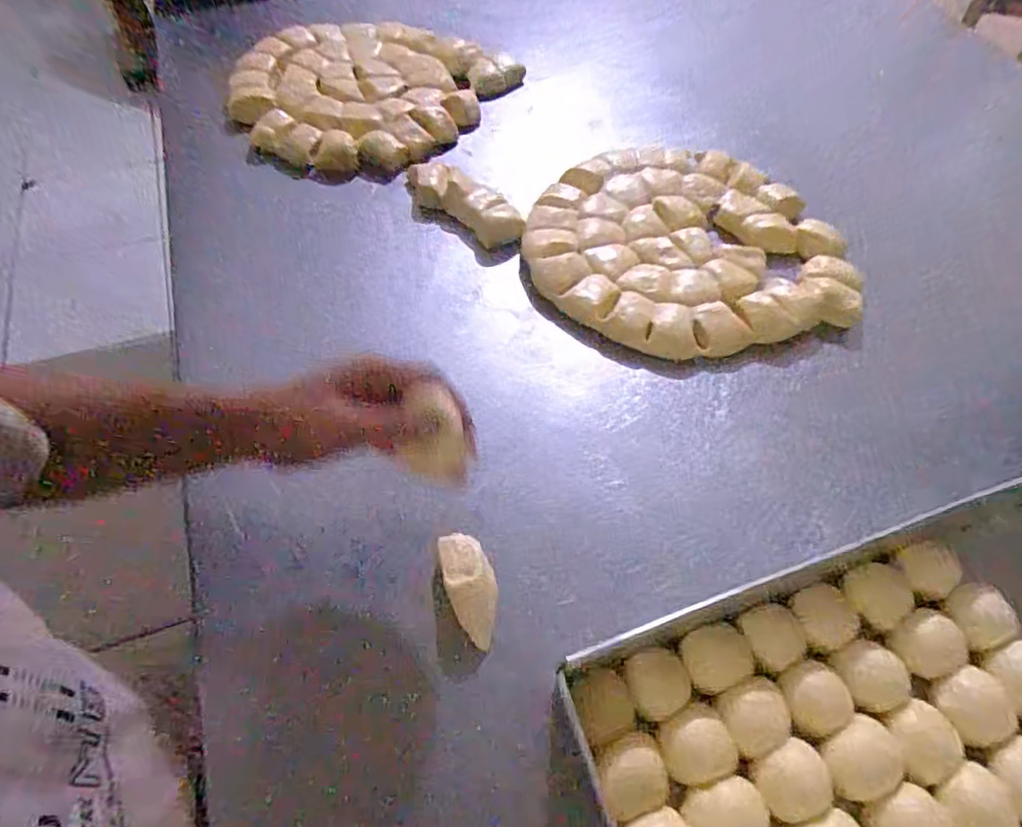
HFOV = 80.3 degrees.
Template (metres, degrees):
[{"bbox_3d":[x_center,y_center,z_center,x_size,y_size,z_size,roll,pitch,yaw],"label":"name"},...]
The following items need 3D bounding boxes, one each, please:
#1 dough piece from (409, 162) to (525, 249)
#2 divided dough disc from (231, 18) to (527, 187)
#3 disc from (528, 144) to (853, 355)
[{"bbox_3d":[-0.049,-0.215,0.617,0.140,0.028,0.044,39,62,21],"label":"dough piece"},{"bbox_3d":[-0.179,-0.384,0.713,0.314,0.046,0.288,18,57,9],"label":"divided dough disc"},{"bbox_3d":[0.169,-0.169,0.598,0.298,0.030,0.266,-1,56,-4],"label":"disc"}]

